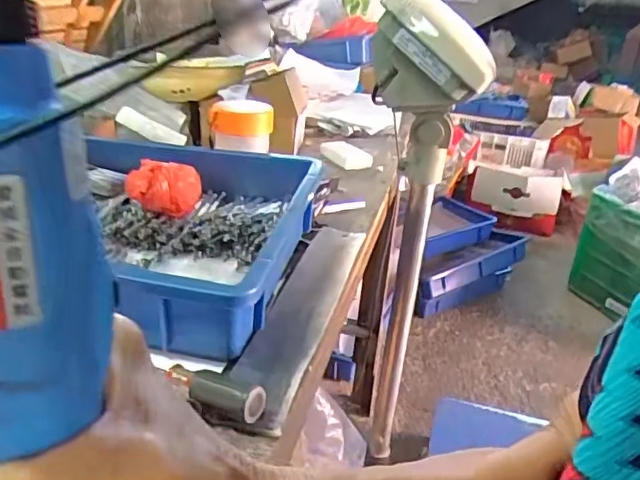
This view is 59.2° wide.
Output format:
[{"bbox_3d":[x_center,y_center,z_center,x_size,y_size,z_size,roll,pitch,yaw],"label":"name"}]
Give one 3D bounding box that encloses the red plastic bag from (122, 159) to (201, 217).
[{"bbox_3d":[-0.164,-0.058,0.603,0.060,0.045,0.075,10,25,8],"label":"red plastic bag"}]

